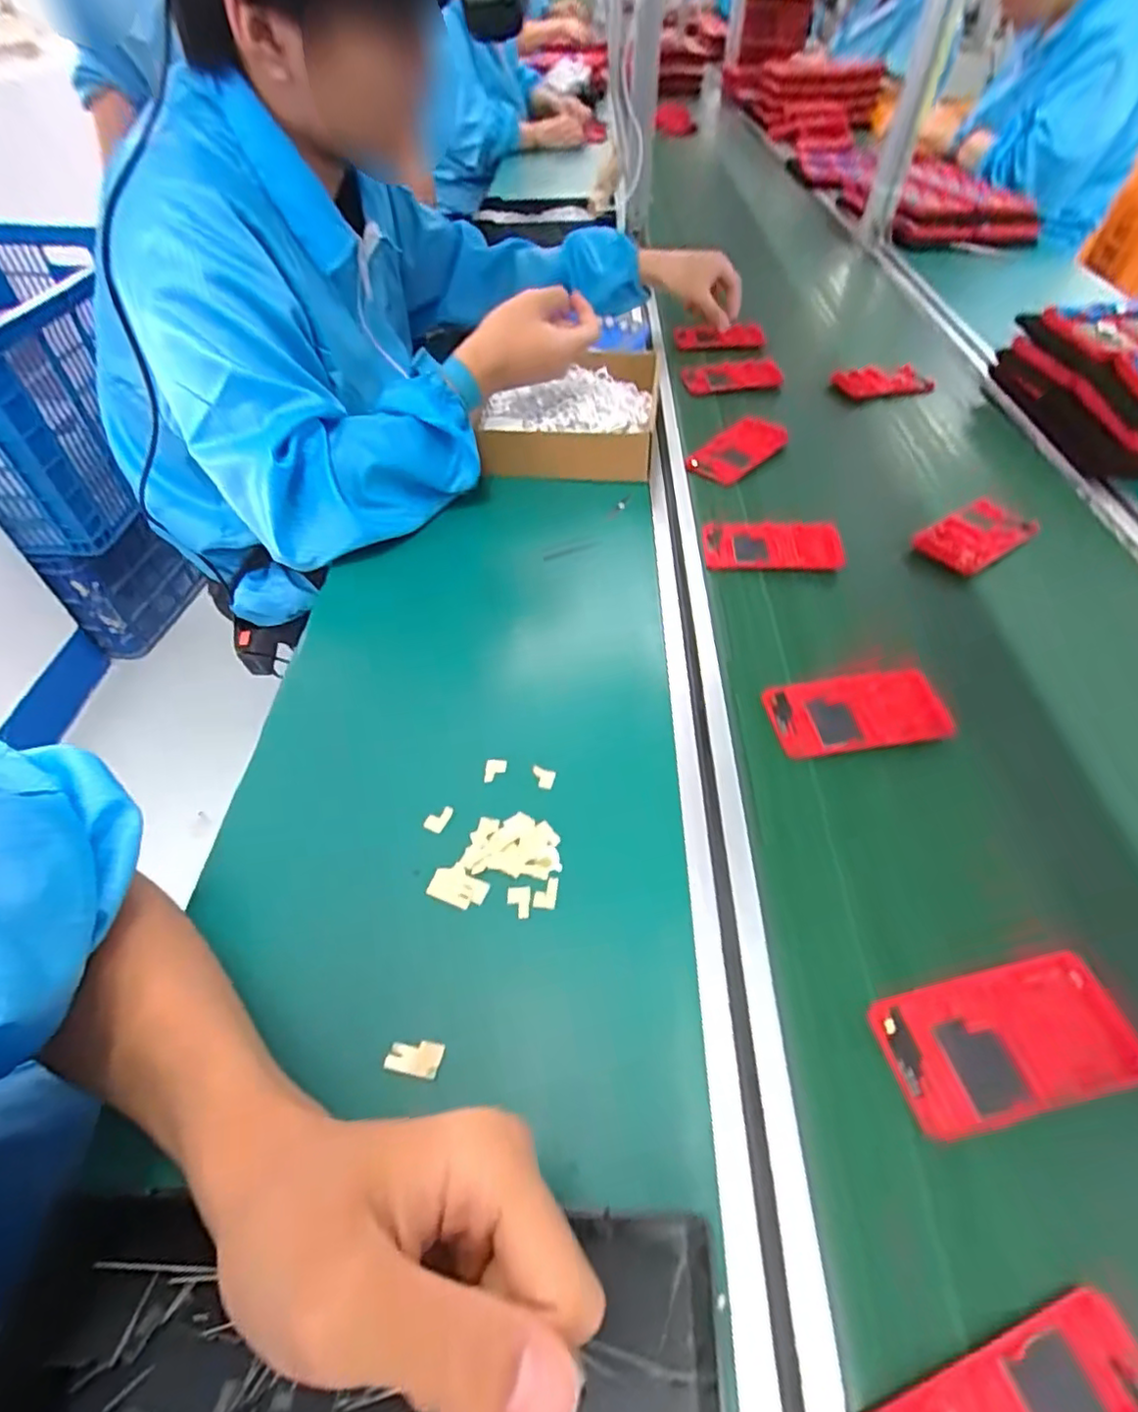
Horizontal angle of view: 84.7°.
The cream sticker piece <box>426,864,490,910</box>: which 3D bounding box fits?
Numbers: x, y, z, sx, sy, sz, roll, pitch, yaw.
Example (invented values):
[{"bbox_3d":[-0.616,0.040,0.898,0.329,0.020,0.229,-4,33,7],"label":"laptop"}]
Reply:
[{"bbox_3d":[-0.066,0.109,0.377,0.034,0.004,0.023,19,62,14],"label":"cream sticker piece"}]

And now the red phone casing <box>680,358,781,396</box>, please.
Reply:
[{"bbox_3d":[0.213,-0.436,0.824,0.133,0.011,0.078,-5,51,-4],"label":"red phone casing"}]

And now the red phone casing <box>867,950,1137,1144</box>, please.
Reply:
[{"bbox_3d":[0.221,0.168,0.314,0.121,0.011,0.062,-10,52,-8],"label":"red phone casing"}]

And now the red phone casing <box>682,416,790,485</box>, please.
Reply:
[{"bbox_3d":[0.190,-0.284,0.690,0.122,0.014,0.063,-41,66,-19],"label":"red phone casing"}]

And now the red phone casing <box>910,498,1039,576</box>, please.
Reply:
[{"bbox_3d":[0.384,-0.161,0.588,0.119,0.015,0.062,-27,56,-20],"label":"red phone casing"}]

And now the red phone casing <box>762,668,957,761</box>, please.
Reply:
[{"bbox_3d":[0.207,0.004,0.449,0.126,0.010,0.063,-8,51,-2],"label":"red phone casing"}]

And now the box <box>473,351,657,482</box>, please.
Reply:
[{"bbox_3d":[0.009,-0.333,0.704,0.188,0.044,0.216,6,51,4],"label":"box"}]

